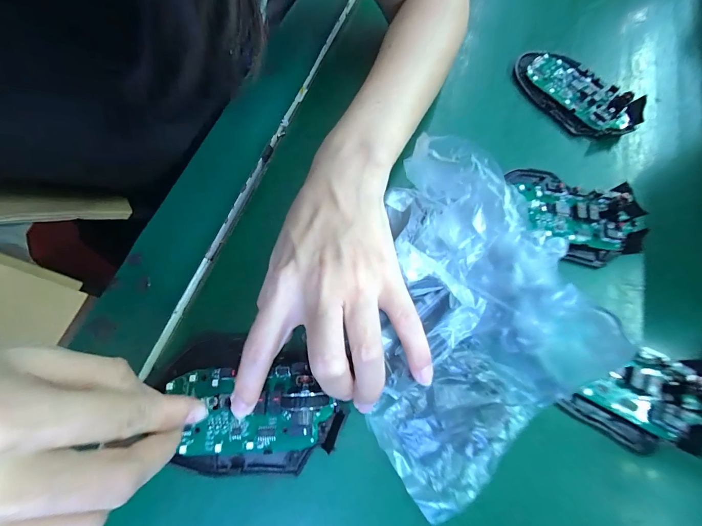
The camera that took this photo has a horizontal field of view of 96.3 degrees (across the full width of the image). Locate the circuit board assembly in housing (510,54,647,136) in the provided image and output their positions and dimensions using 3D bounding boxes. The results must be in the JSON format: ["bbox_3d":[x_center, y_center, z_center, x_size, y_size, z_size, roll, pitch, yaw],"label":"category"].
[{"bbox_3d":[0.197,-0.149,0.278,0.110,0.018,0.056,40,72,12],"label":"circuit board assembly in housing"}]

